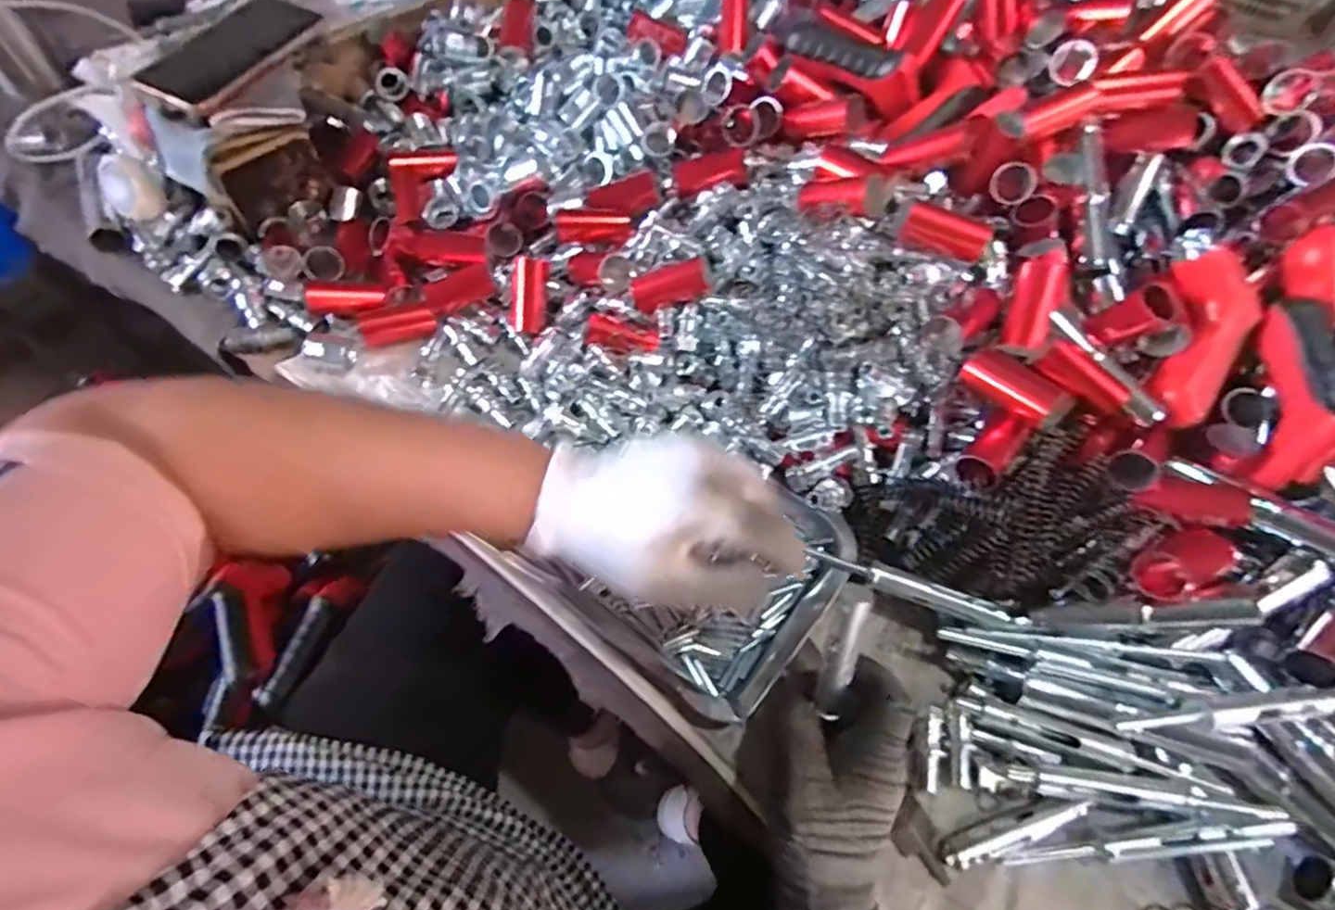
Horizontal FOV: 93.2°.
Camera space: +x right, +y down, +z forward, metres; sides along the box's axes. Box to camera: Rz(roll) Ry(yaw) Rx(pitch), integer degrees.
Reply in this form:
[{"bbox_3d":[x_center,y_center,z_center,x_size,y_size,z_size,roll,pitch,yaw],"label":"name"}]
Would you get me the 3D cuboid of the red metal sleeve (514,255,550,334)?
[{"bbox_3d":[-0.117,-0.137,0.542,0.027,0.062,0.024,9,18,2],"label":"red metal sleeve"}]

